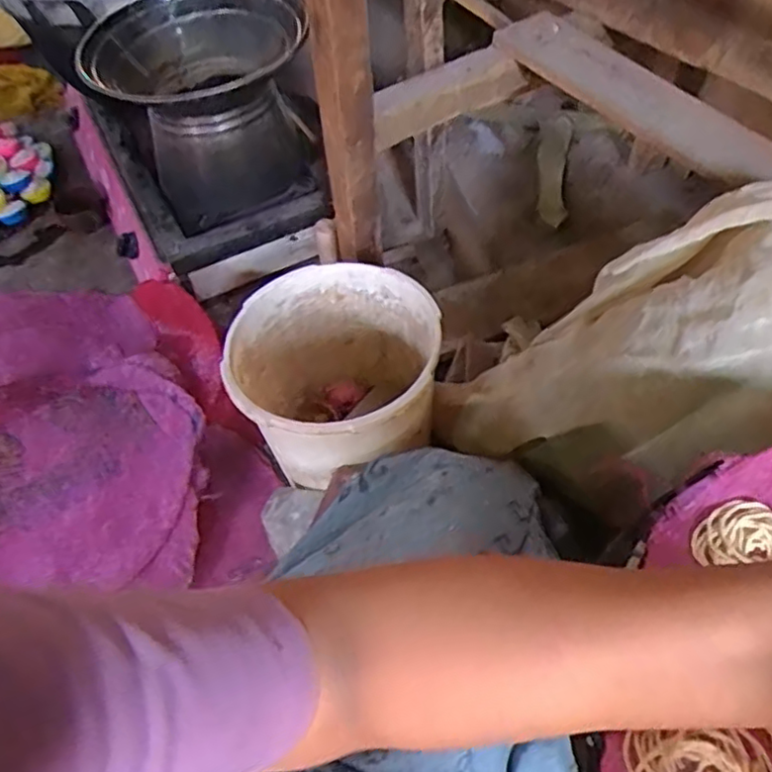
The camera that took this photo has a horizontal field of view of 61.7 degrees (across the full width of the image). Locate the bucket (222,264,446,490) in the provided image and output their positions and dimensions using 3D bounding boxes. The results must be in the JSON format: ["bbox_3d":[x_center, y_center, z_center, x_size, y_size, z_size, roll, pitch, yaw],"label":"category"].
[{"bbox_3d":[-0.053,0.006,0.771,0.220,0.202,0.233,-2,53,3],"label":"bucket"}]

